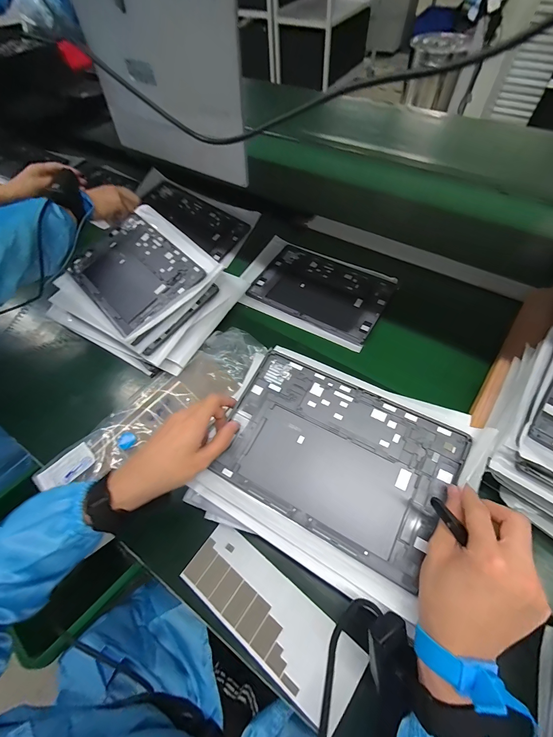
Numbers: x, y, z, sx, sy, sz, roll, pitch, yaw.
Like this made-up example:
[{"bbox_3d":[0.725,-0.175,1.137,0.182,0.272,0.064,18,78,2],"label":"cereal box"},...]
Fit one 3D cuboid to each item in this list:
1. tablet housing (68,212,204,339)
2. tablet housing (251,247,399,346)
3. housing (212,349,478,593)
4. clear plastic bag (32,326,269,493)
[{"bbox_3d":[-0.257,-0.173,0.552,0.172,0.015,0.247,-45,69,-7],"label":"tablet housing"},{"bbox_3d":[0.089,-0.159,0.607,0.247,0.011,0.177,25,64,18],"label":"tablet housing"},{"bbox_3d":[0.063,0.095,0.350,0.244,0.007,0.166,24,72,17],"label":"housing"},{"bbox_3d":[-0.180,0.060,0.481,0.368,0.034,0.110,-36,63,-17],"label":"clear plastic bag"}]

